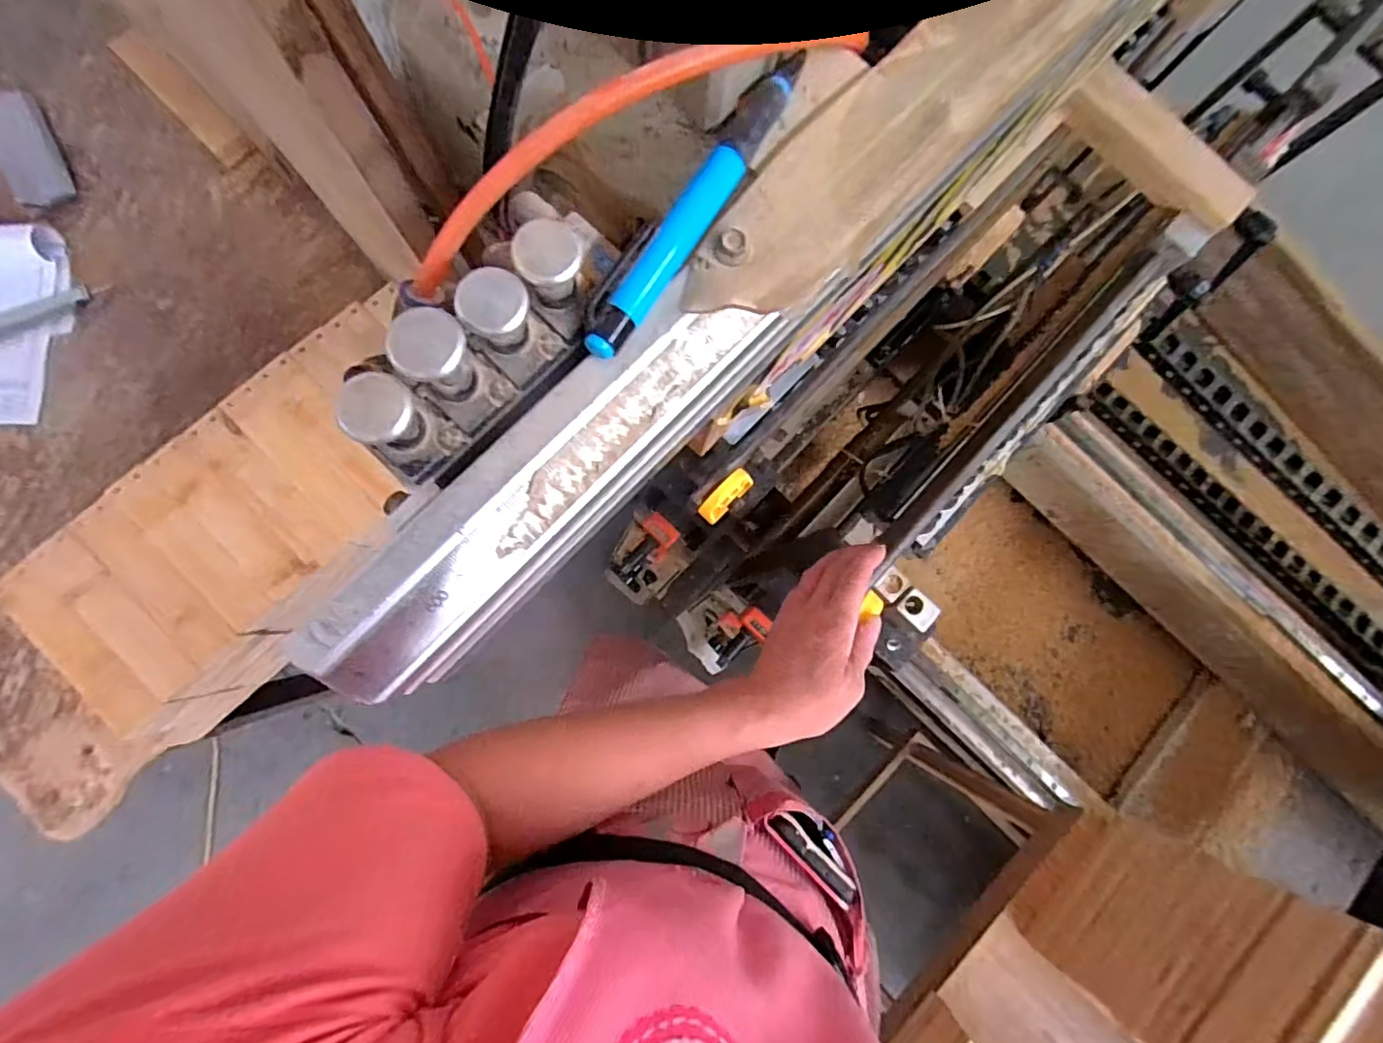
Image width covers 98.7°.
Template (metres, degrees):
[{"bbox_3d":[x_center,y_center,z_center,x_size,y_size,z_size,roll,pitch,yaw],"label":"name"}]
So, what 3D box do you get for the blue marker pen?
[{"bbox_3d":[0.002,-0.104,0.190,0.016,0.010,0.121,33,82,1],"label":"blue marker pen"}]

